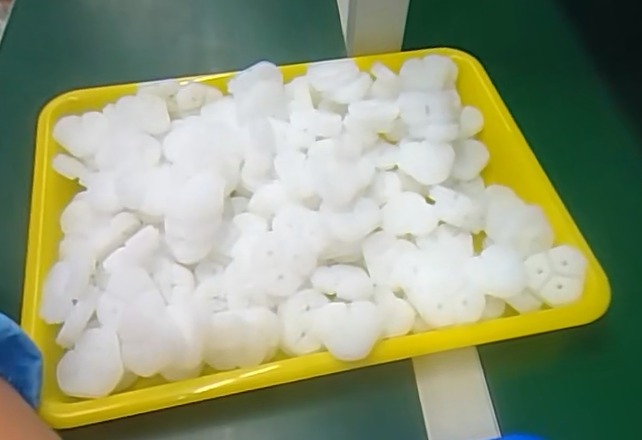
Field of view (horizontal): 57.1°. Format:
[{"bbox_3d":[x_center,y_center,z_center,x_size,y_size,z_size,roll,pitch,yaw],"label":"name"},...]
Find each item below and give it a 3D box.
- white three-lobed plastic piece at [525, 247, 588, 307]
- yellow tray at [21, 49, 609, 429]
[{"bbox_3d":[0.144,0.034,0.360,0.031,0.016,0.032,5,53,1],"label":"white three-lobed plastic piece"},{"bbox_3d":[-0.015,-0.019,0.383,0.344,0.038,0.246,-9,54,-9],"label":"yellow tray"}]

